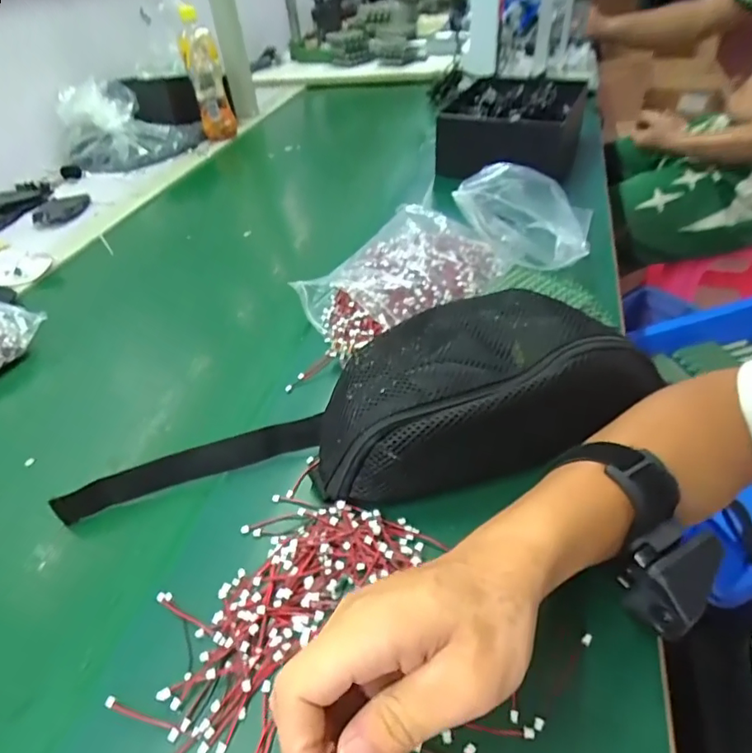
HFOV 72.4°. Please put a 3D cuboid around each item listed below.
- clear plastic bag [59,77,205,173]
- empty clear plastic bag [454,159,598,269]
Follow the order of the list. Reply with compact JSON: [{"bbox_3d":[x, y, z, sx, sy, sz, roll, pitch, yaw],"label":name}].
[{"bbox_3d":[-0.480,-0.494,1.004,0.249,0.127,0.163,-14,43,-9],"label":"clear plastic bag"},{"bbox_3d":[0.154,-0.167,0.536,0.136,0.078,0.077,9,44,16],"label":"empty clear plastic bag"}]

